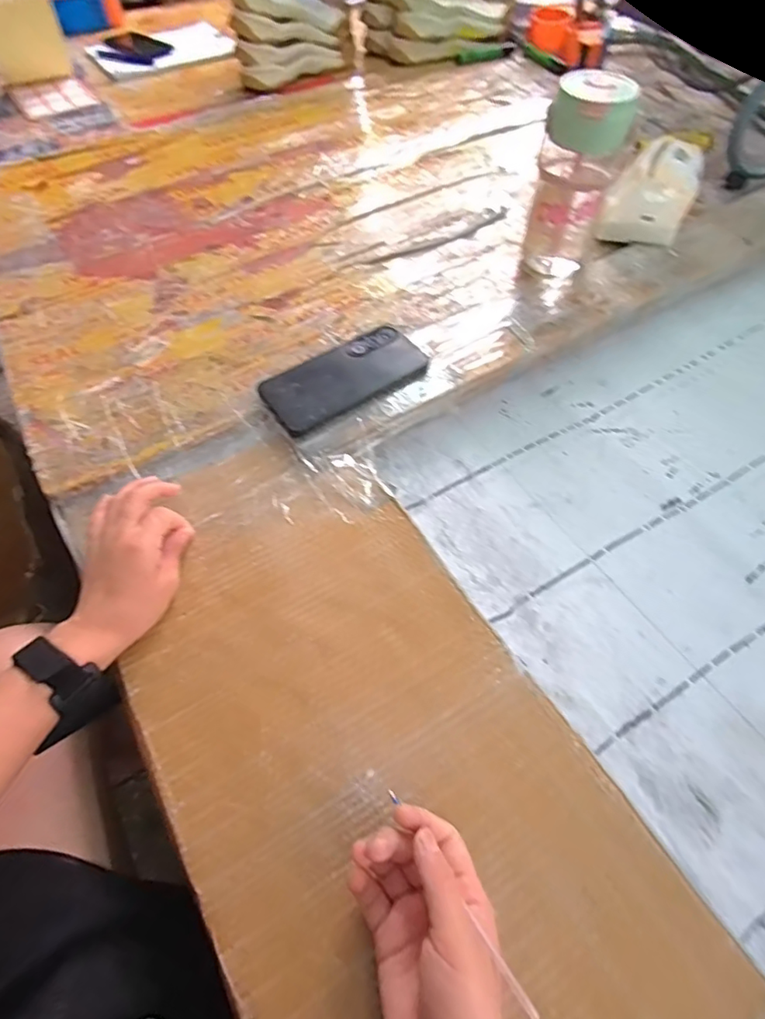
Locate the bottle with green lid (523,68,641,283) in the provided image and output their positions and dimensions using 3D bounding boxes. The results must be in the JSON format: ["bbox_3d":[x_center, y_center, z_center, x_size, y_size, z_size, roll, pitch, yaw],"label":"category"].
[{"bbox_3d":[0.208,-0.356,0.583,0.076,0.191,0.064,15,59,10],"label":"bottle with green lid"}]

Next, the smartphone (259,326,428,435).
[{"bbox_3d":[-0.038,-0.135,0.527,0.162,0.013,0.076,-30,62,-17],"label":"smartphone"}]

